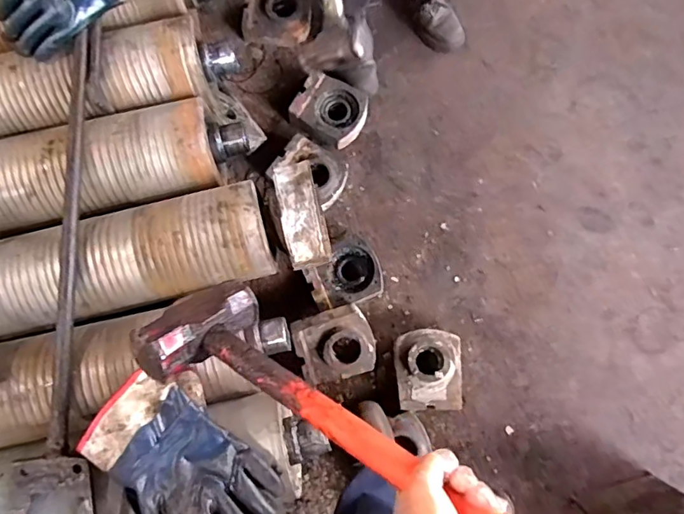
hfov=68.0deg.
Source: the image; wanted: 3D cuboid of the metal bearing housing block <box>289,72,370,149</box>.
[{"bbox_3d":[-0.026,-0.383,1.323,0.177,0.070,0.160,29,80,7],"label":"metal bearing housing block"}]

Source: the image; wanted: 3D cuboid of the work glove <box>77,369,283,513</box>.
[{"bbox_3d":[-0.204,0.278,0.643,0.178,0.058,0.260,-44,80,-8],"label":"work glove"}]

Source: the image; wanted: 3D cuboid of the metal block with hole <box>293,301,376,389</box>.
[{"bbox_3d":[-0.016,0.205,1.185,0.177,0.075,0.166,-19,106,-4],"label":"metal block with hole"}]

